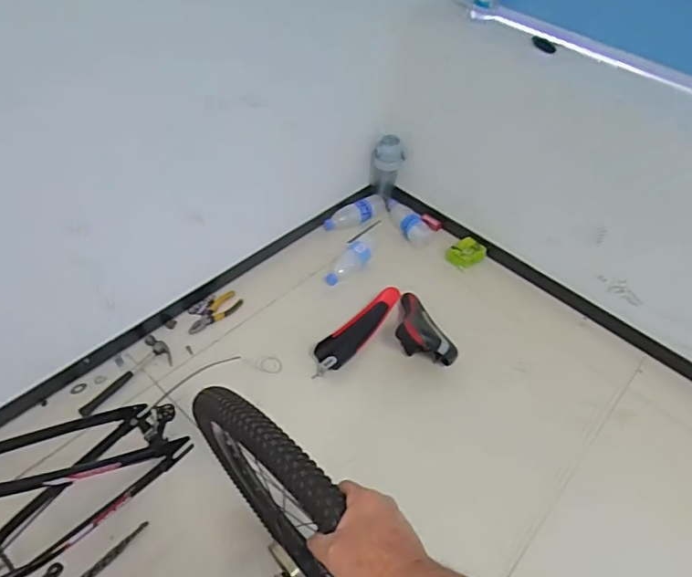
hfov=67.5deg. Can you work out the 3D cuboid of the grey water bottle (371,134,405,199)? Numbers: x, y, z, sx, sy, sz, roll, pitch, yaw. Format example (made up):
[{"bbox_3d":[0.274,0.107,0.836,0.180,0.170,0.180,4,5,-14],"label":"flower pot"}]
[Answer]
[{"bbox_3d":[0.123,-0.374,1.571,0.096,0.200,0.086,11,47,4],"label":"grey water bottle"}]

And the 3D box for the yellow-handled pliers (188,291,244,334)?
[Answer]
[{"bbox_3d":[-0.327,0.060,1.289,0.060,0.014,0.152,33,52,22],"label":"yellow-handled pliers"}]

